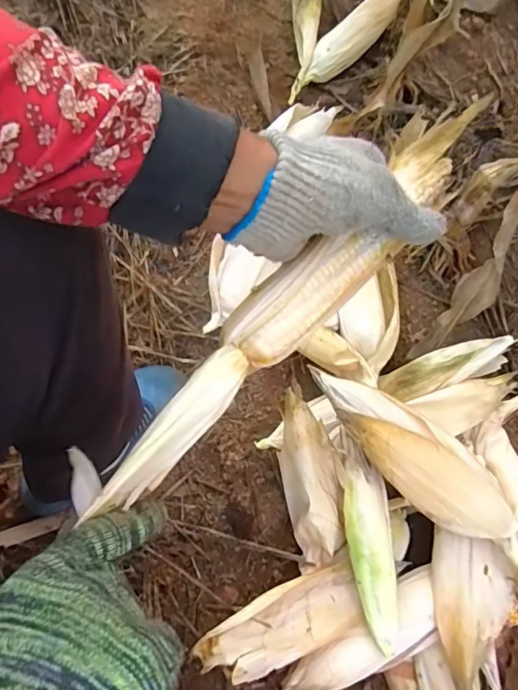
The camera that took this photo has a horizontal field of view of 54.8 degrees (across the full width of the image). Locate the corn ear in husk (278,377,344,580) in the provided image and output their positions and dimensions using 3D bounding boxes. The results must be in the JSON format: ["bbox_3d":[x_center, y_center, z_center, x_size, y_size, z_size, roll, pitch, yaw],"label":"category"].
[{"bbox_3d":[0.059,0.156,0.581,0.070,0.054,0.213,-12,101,-2],"label":"corn ear in husk"}]

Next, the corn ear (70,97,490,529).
[{"bbox_3d":[0.013,-0.021,0.315,0.051,0.038,0.336,43,83,12],"label":"corn ear"}]

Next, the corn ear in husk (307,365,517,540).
[{"bbox_3d":[0.172,0.118,0.564,0.273,0.053,0.090,38,75,10],"label":"corn ear in husk"}]

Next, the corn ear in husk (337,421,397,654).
[{"bbox_3d":[0.122,0.220,0.576,0.054,0.049,0.235,-3,72,-3],"label":"corn ear in husk"}]

